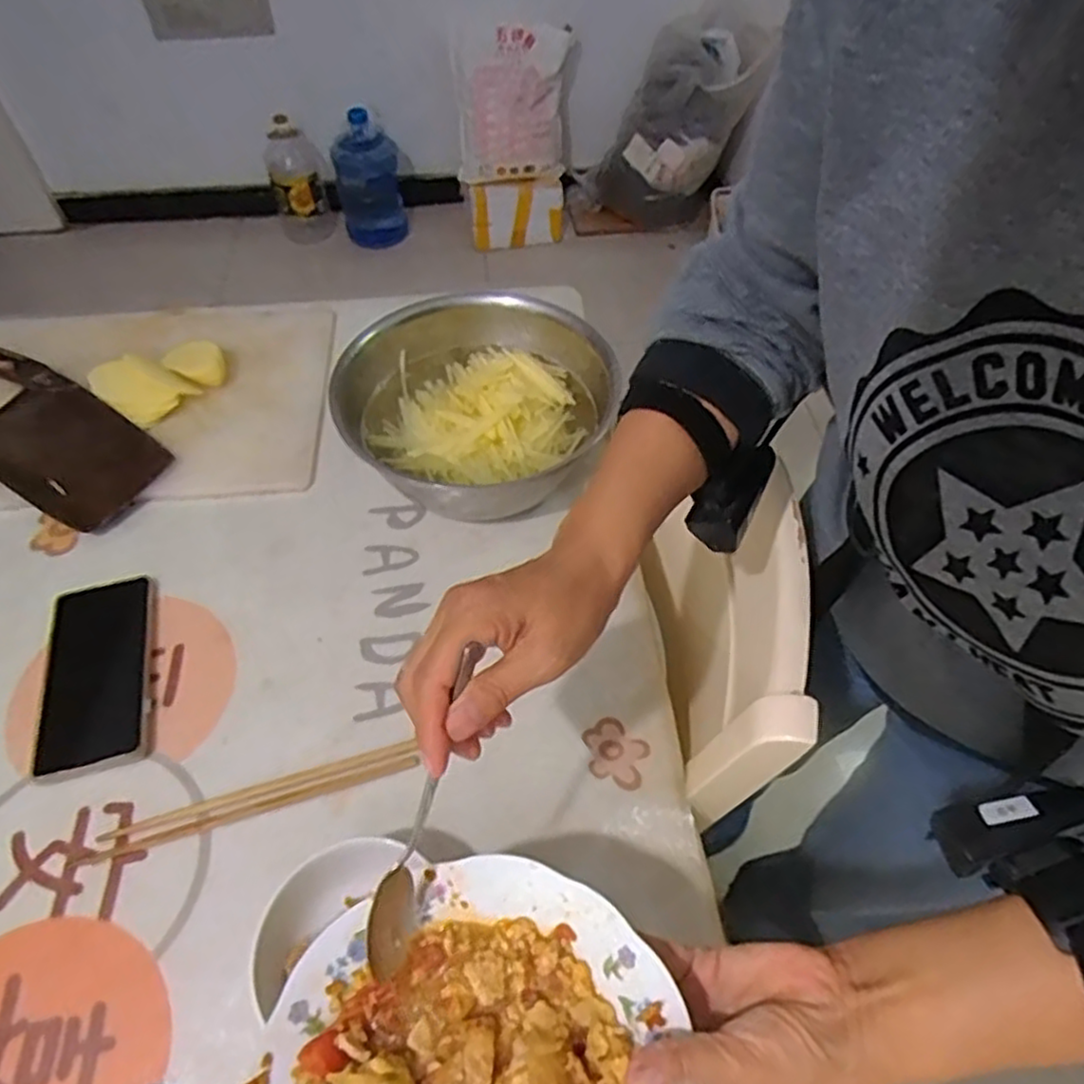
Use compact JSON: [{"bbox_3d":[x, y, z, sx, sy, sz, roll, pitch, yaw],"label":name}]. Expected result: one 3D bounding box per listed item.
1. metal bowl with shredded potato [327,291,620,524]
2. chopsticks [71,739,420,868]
[{"bbox_3d":[-0.059,-0.122,0.662,0.240,0.105,0.250,0,51,0],"label":"metal bowl with shredded potato"},{"bbox_3d":[-0.201,0.181,0.497,0.223,0.005,0.021,-14,53,-12],"label":"chopsticks"}]

